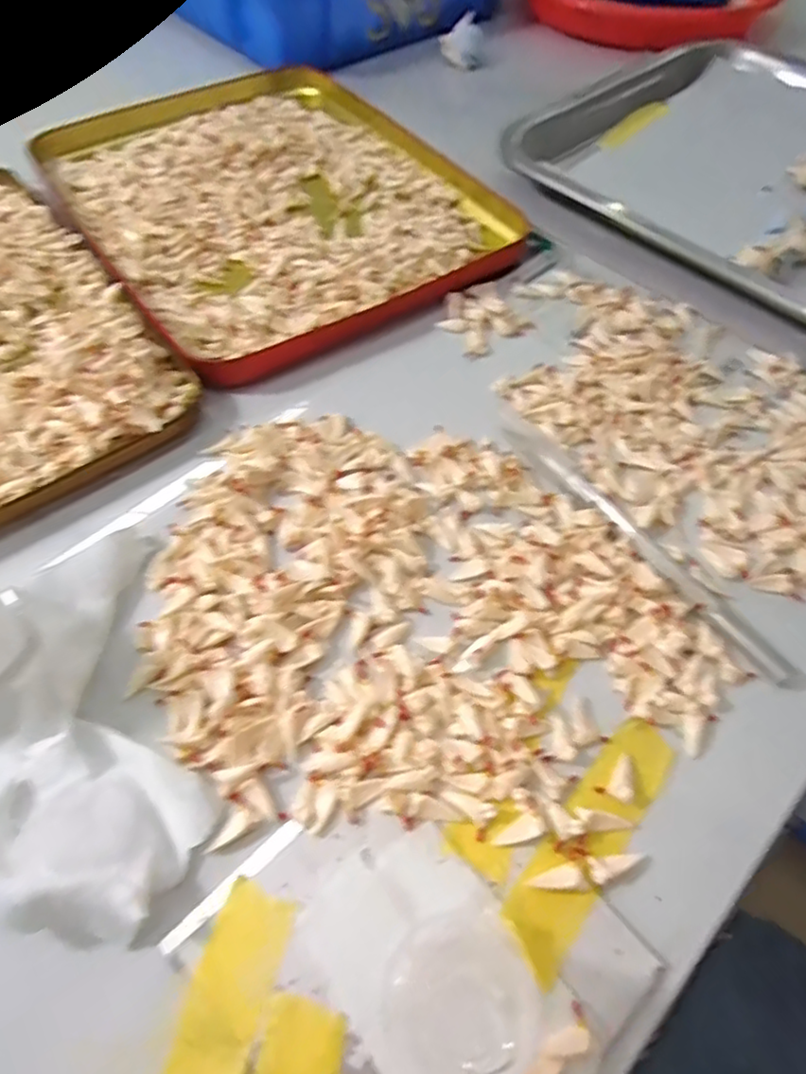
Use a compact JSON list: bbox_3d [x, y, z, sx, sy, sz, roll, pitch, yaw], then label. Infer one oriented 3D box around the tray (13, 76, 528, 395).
[{"bbox_3d":[-0.078,-0.198,0.357,0.199,0.018,0.251,-33,65,-19],"label":"tray"}]

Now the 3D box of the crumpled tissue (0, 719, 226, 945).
[{"bbox_3d":[-0.092,0.078,0.173,0.066,0.019,0.048,22,61,11],"label":"crumpled tissue"}]

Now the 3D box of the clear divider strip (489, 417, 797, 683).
[{"bbox_3d":[0.088,-0.001,0.238,0.010,0.005,0.138,-32,65,-19],"label":"clear divider strip"}]

